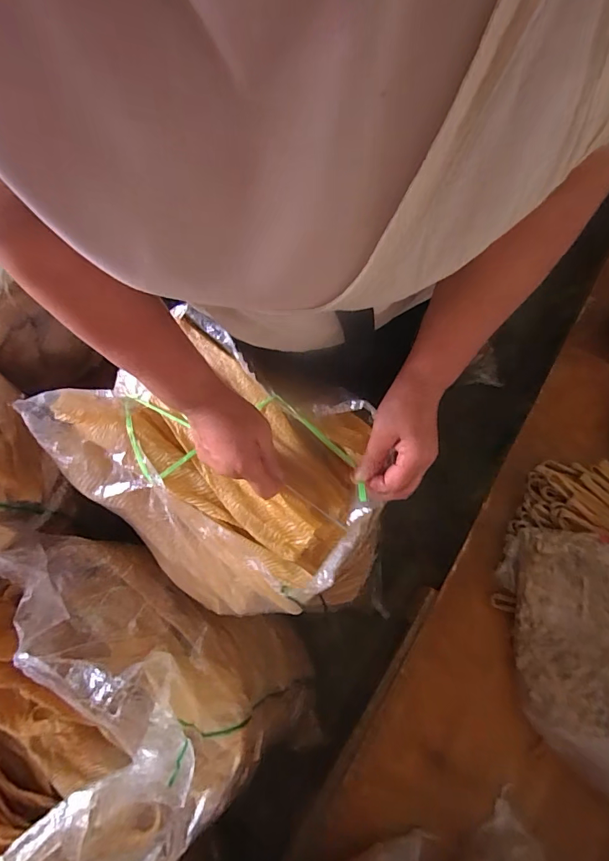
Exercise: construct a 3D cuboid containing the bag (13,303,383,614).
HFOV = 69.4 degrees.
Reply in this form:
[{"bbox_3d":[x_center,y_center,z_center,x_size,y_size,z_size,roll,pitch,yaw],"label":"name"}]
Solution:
[{"bbox_3d":[-0.112,0.039,0.529,0.406,0.130,0.271,32,76,11],"label":"bag"}]

